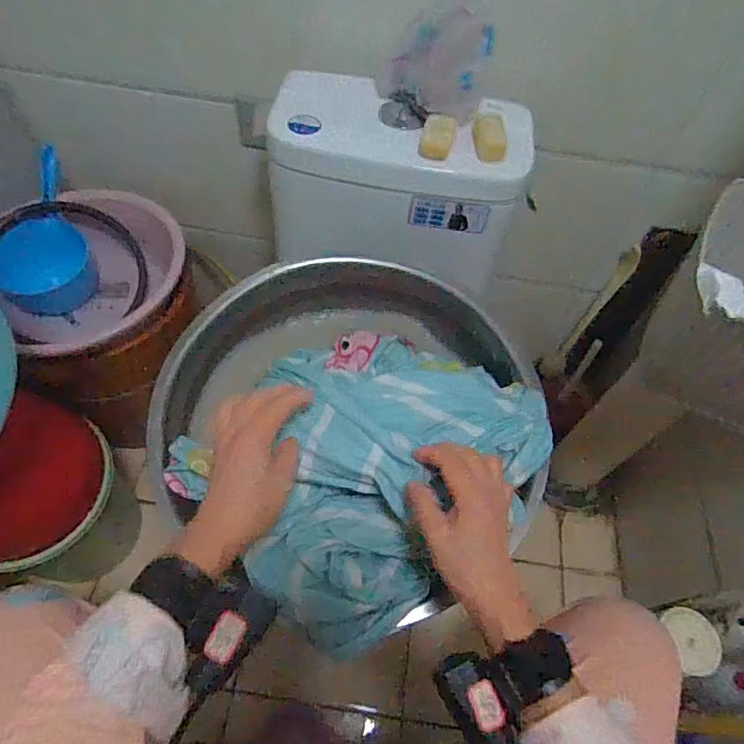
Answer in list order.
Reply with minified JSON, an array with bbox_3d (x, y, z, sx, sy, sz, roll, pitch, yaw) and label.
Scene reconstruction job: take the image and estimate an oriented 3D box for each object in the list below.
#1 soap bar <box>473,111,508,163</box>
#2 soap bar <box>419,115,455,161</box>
[{"bbox_3d":[0.156,-0.313,0.692,0.037,0.029,0.068,0,58,-5],"label":"soap bar"},{"bbox_3d":[0.085,-0.305,0.674,0.041,0.034,0.050,13,57,3],"label":"soap bar"}]

